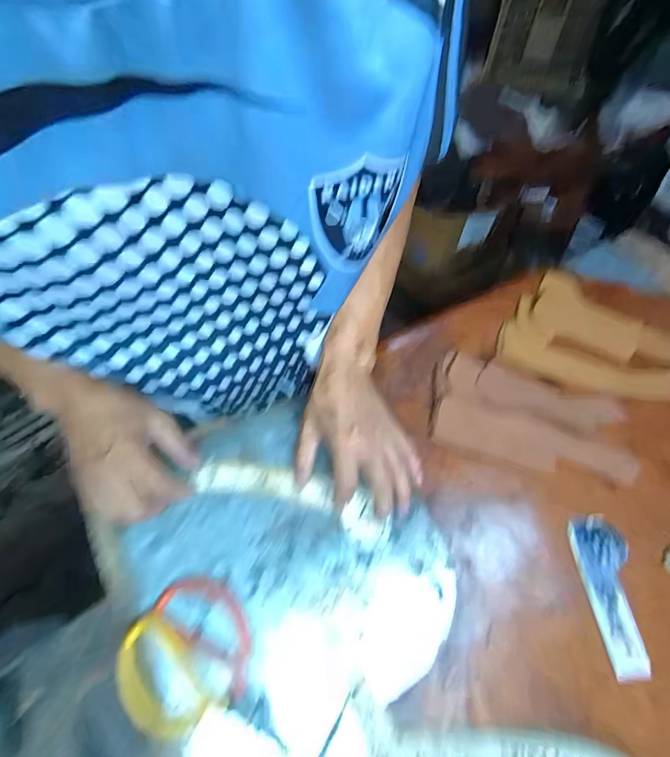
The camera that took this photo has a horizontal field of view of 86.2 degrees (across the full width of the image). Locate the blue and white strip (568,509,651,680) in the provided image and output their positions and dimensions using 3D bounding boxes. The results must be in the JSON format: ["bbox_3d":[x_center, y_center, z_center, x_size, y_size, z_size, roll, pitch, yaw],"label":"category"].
[{"bbox_3d":[0.256,0.197,0.333,0.051,0.006,0.129,6,59,2],"label":"blue and white strip"}]

